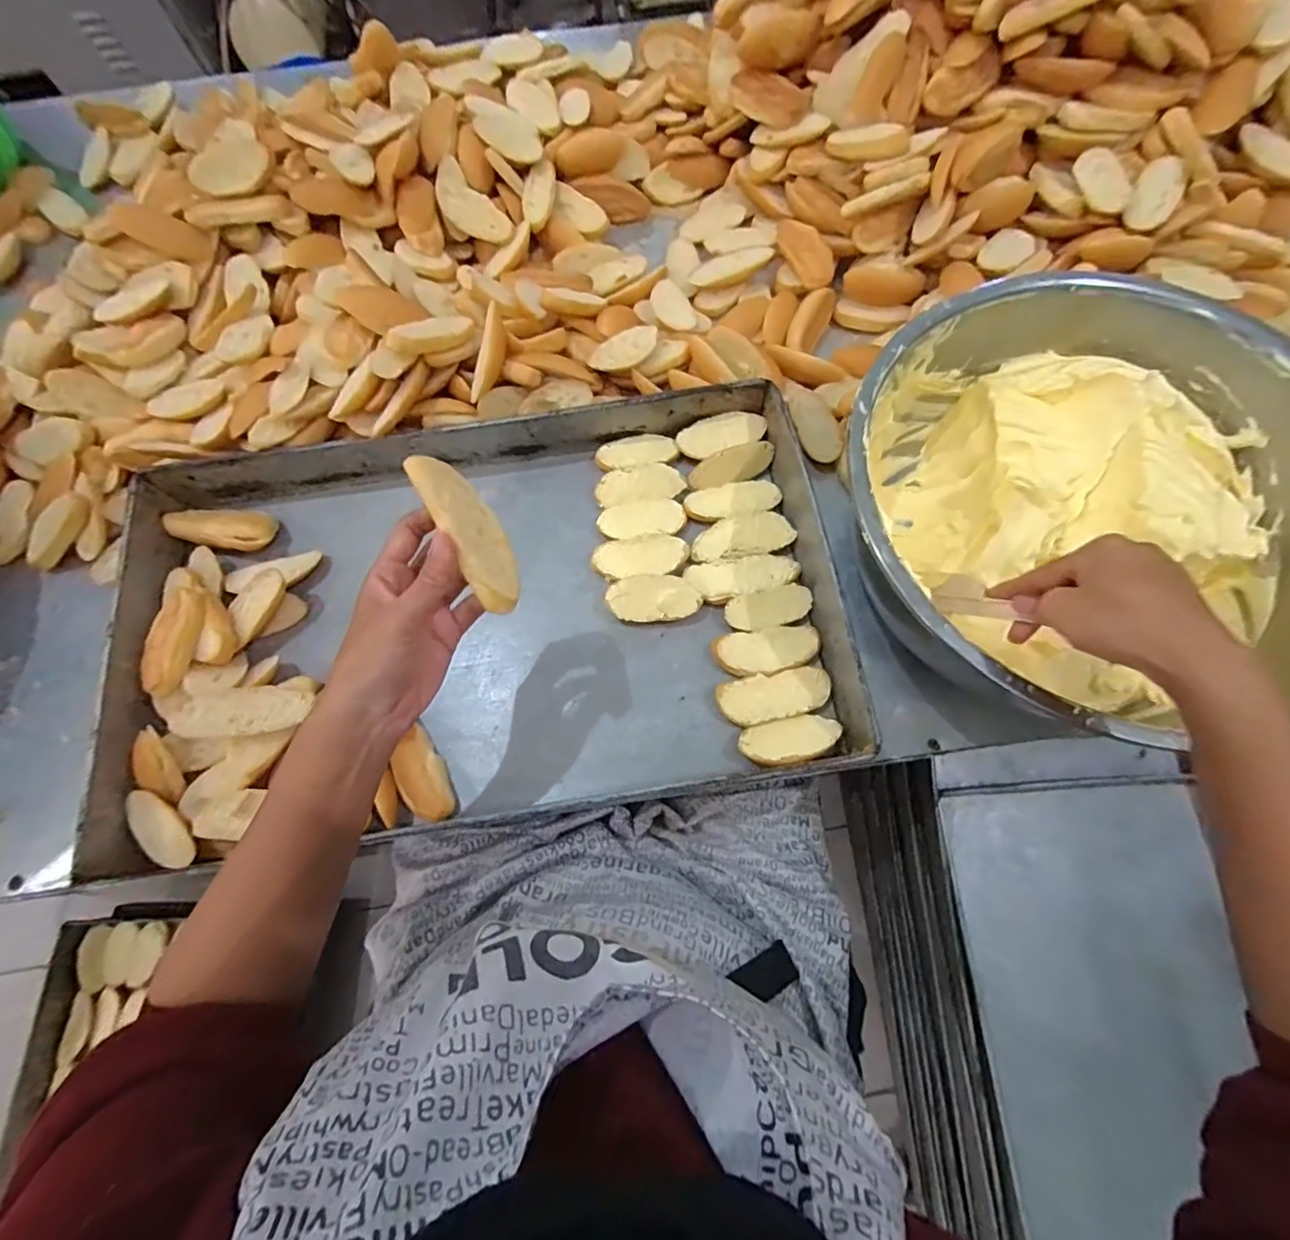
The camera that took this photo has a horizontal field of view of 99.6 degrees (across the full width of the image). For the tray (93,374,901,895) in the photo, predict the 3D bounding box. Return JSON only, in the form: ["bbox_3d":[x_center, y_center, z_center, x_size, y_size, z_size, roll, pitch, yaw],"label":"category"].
[{"bbox_3d":[-0.146,-0.013,0.489,0.606,0.060,0.355,-8,71,-1],"label":"tray"}]

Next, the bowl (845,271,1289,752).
[{"bbox_3d":[0.349,-0.094,0.461,0.374,0.152,0.357,-1,71,1],"label":"bowl"}]

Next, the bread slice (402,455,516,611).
[{"bbox_3d":[-0.105,-0.053,0.336,0.012,0.044,0.099,-17,102,28],"label":"bread slice"}]

